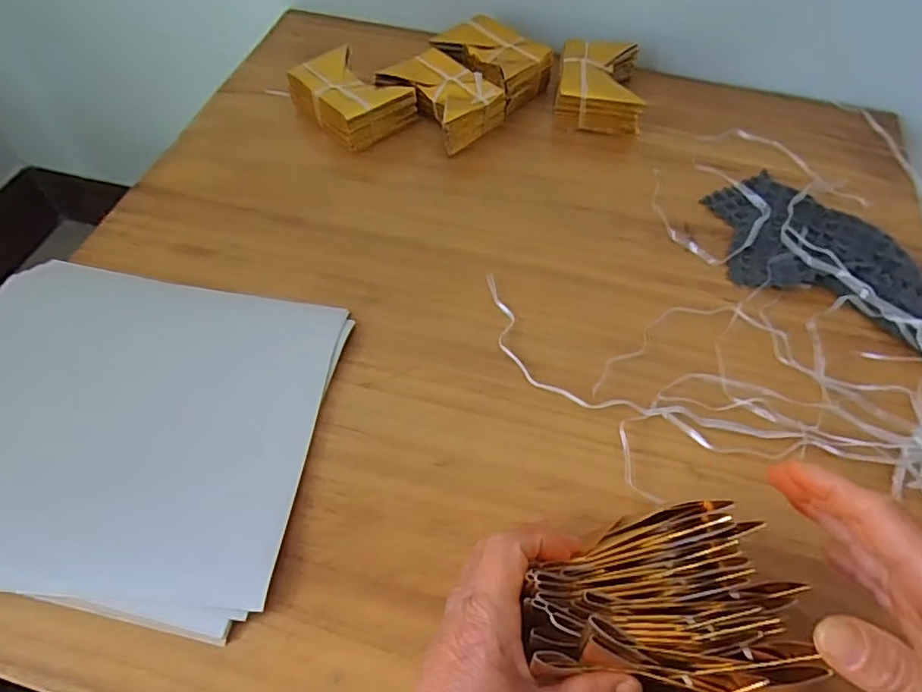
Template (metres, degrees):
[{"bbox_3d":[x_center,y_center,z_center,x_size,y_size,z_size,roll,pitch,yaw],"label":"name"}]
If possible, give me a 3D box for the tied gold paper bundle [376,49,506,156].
[{"bbox_3d":[-0.019,-0.234,0.566,0.104,0.045,0.074,39,64,23],"label":"tied gold paper bundle"}]

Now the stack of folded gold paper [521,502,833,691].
[{"bbox_3d":[0.093,0.130,0.284,0.121,0.049,0.093,-10,57,-7],"label":"stack of folded gold paper"}]

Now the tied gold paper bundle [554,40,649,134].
[{"bbox_3d":[0.136,-0.256,0.582,0.079,0.040,0.114,7,56,4],"label":"tied gold paper bundle"}]

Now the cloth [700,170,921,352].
[{"bbox_3d":[0.303,-0.076,0.475,0.207,0.023,0.129,31,61,19],"label":"cloth"}]

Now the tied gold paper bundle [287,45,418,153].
[{"bbox_3d":[-0.106,-0.236,0.565,0.078,0.046,0.101,-39,64,-23],"label":"tied gold paper bundle"}]

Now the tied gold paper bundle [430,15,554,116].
[{"bbox_3d":[0.027,-0.284,0.599,0.111,0.047,0.077,32,62,20],"label":"tied gold paper bundle"}]

